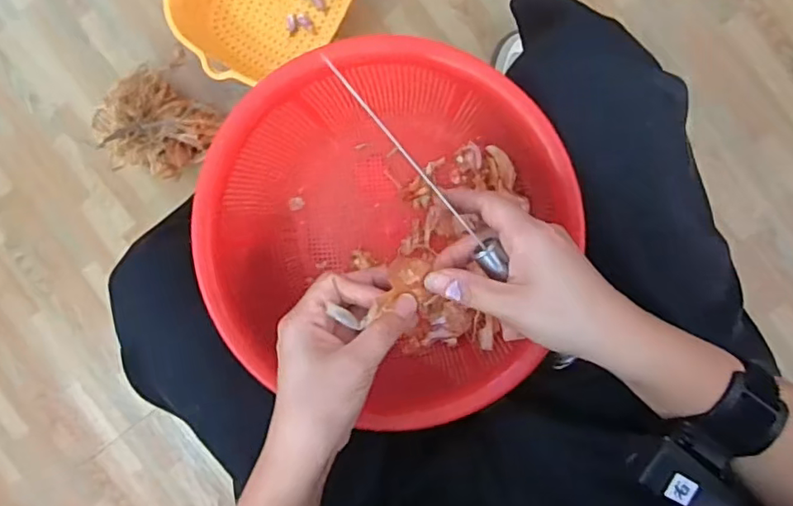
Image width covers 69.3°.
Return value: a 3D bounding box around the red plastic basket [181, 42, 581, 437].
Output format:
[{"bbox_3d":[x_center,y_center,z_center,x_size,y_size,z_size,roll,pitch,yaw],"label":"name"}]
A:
[{"bbox_3d":[-0.007,-0.020,0.428,0.239,0.095,0.246,0,96,4],"label":"red plastic basket"}]

